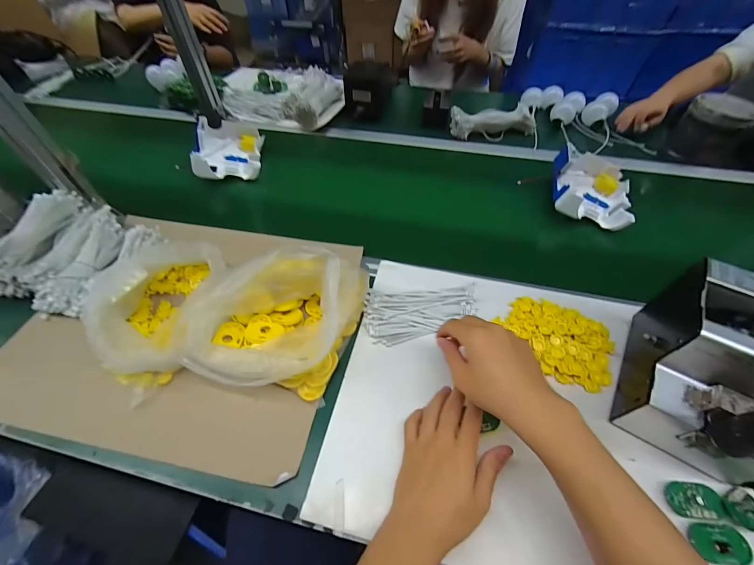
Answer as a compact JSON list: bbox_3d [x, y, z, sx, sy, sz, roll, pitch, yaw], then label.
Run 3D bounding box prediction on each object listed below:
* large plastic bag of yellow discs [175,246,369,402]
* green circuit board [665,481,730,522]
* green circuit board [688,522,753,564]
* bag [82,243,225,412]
[{"bbox_3d":[-0.137,0.044,0.431,0.190,0.108,0.197,18,54,10],"label":"large plastic bag of yellow discs"},{"bbox_3d":[0.343,0.234,0.343,0.051,0.008,0.037,0,41,13],"label":"green circuit board"},{"bbox_3d":[0.348,0.264,0.322,0.050,0.005,0.034,-1,62,11],"label":"green circuit board"},{"bbox_3d":[-0.305,0.032,0.464,0.160,0.090,0.212,-11,54,-11],"label":"bag"}]

